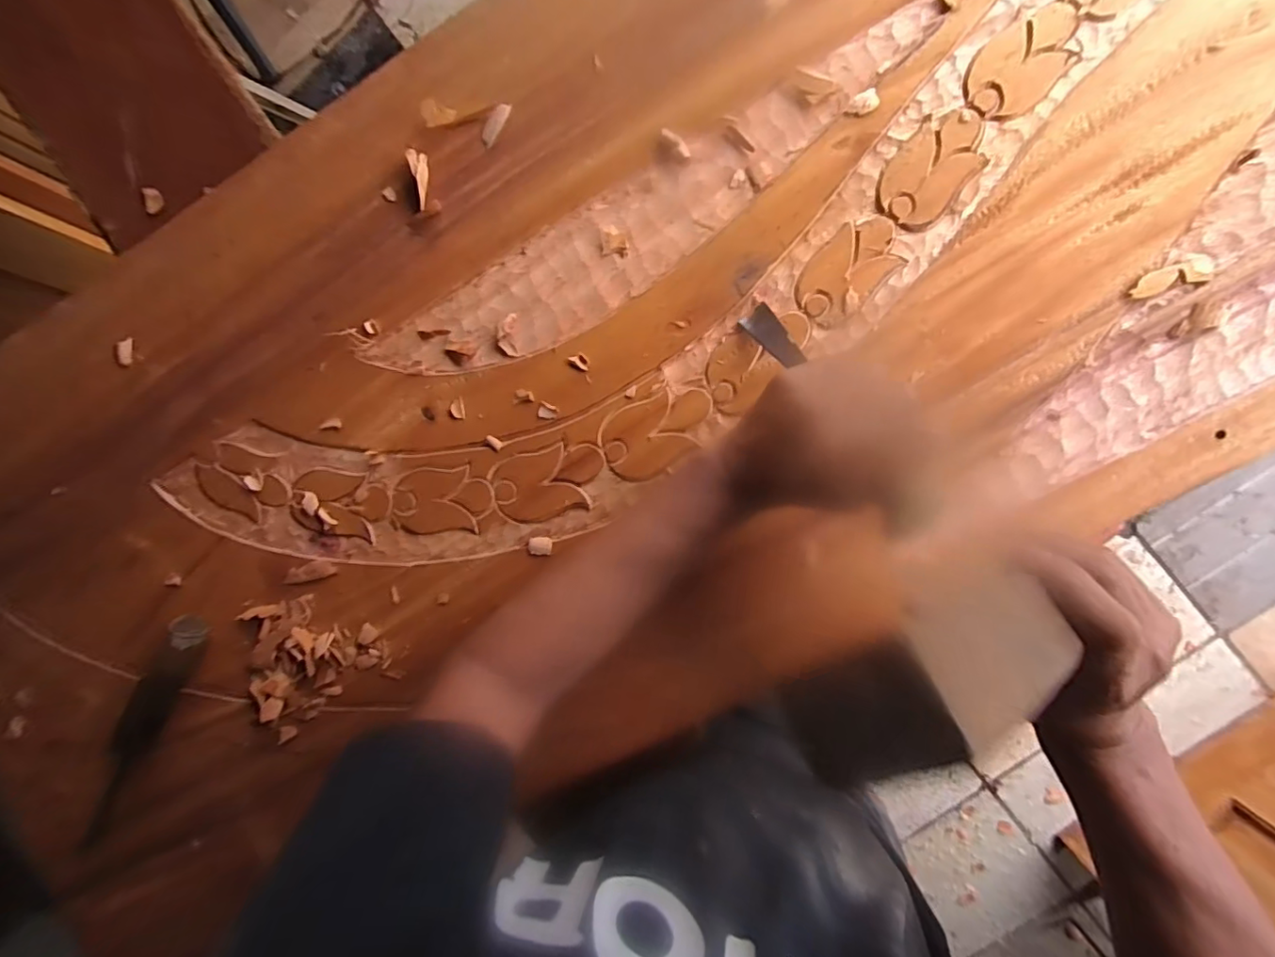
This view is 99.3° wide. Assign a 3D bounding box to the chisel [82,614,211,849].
[{"bbox_3d":[-0.440,0.224,0.478,0.027,0.028,0.227,31,96,6],"label":"chisel"}]

